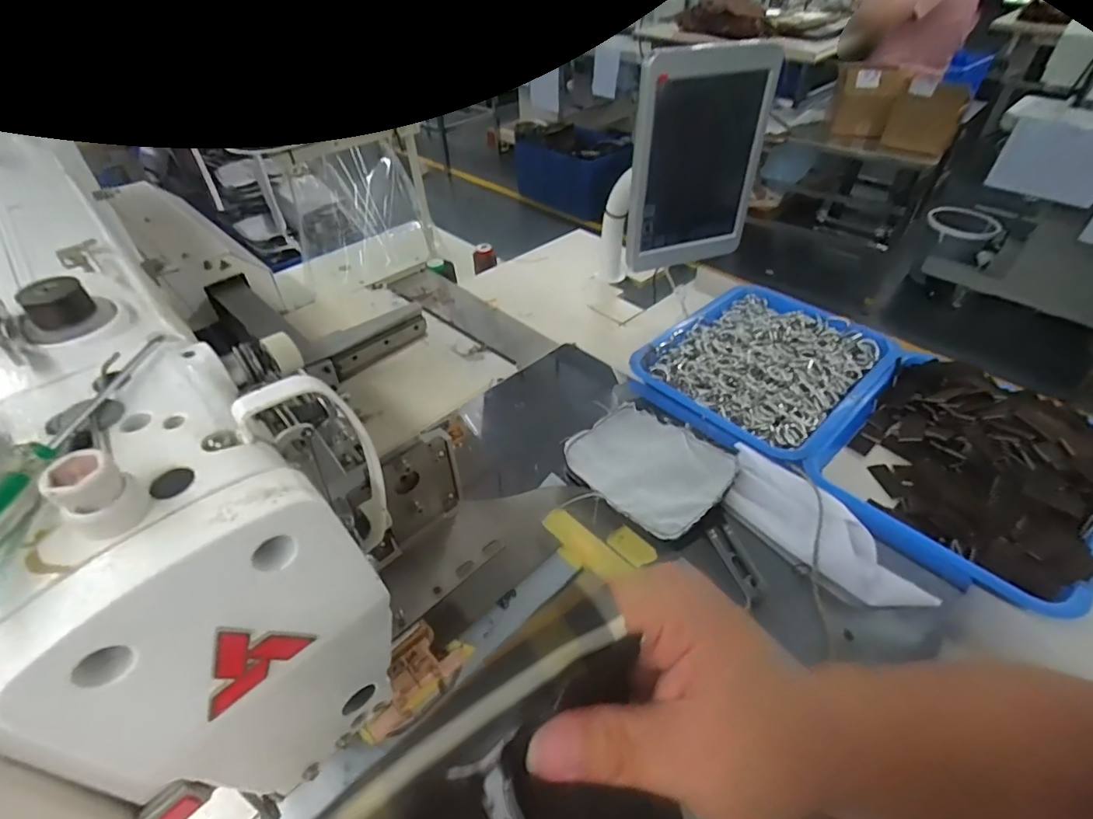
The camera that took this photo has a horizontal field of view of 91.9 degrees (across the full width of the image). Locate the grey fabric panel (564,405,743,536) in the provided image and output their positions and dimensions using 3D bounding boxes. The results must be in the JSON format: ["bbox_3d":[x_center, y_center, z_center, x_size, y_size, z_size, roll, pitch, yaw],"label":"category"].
[{"bbox_3d":[0.096,0.054,0.499,0.135,0.021,0.116,33,54,29],"label":"grey fabric panel"}]

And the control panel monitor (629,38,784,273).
[{"bbox_3d":[0.159,-0.257,0.556,0.142,0.209,0.038,-21,47,-20],"label":"control panel monitor"}]

